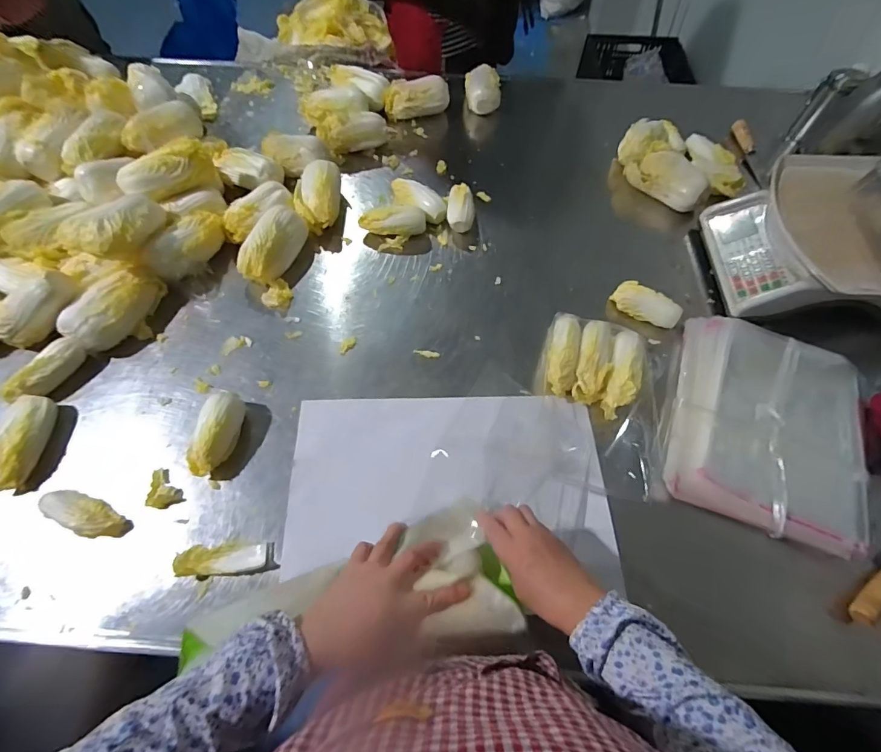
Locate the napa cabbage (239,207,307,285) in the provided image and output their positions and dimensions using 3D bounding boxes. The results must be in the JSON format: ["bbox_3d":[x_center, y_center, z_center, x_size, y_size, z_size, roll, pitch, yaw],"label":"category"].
[{"bbox_3d":[-0.293,-0.223,0.747,0.067,0.073,0.147,18,64,9],"label":"napa cabbage"}]

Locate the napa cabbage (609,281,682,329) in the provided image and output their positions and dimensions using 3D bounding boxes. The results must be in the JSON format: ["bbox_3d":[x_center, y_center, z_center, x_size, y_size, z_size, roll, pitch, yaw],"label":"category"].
[{"bbox_3d":[0.347,-0.118,0.726,0.111,0.053,0.044,34,65,14],"label":"napa cabbage"}]

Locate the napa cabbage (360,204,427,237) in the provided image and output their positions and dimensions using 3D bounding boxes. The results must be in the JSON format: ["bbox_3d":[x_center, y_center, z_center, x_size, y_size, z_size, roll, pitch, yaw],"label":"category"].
[{"bbox_3d":[-0.088,-0.283,0.789,0.122,0.051,0.048,0,63,0],"label":"napa cabbage"}]

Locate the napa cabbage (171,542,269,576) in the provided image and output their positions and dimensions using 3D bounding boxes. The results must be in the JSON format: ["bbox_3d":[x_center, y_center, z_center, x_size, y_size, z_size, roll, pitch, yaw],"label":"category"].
[{"bbox_3d":[-0.276,0.231,0.540,0.105,0.022,0.035,-4,63,-2],"label":"napa cabbage"}]

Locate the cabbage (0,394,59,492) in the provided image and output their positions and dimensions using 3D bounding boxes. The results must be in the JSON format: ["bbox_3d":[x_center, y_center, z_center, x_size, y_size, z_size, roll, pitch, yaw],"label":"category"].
[{"bbox_3d":[-0.581,0.093,0.591,0.063,0.042,0.130,0,63,0],"label":"cabbage"}]

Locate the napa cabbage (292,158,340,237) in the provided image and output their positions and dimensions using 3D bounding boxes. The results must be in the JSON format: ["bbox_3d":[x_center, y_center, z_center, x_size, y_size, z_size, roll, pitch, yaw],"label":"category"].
[{"bbox_3d":[-0.230,-0.333,0.807,0.084,0.077,0.131,-7,63,-4],"label":"napa cabbage"}]

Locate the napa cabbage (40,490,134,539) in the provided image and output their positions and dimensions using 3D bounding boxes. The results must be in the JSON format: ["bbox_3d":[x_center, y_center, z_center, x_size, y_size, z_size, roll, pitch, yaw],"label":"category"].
[{"bbox_3d":[-0.468,0.177,0.553,0.129,0.033,0.044,21,65,10],"label":"napa cabbage"}]

